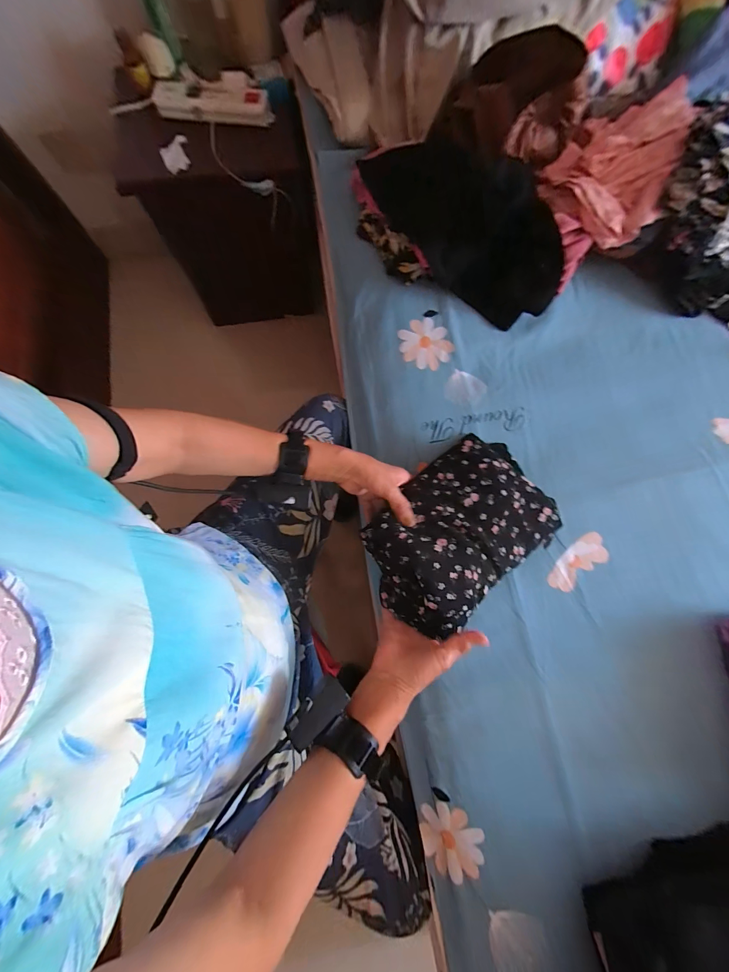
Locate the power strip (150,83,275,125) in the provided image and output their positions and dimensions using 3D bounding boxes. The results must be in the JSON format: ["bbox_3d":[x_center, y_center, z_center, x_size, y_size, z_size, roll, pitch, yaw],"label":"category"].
[{"bbox_3d":[-0.339,-0.846,0.758,0.253,0.044,0.059,8,78,1],"label":"power strip"}]

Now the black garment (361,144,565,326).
[{"bbox_3d":[0.172,-0.481,0.620,0.432,0.077,0.219,35,80,6],"label":"black garment"}]

